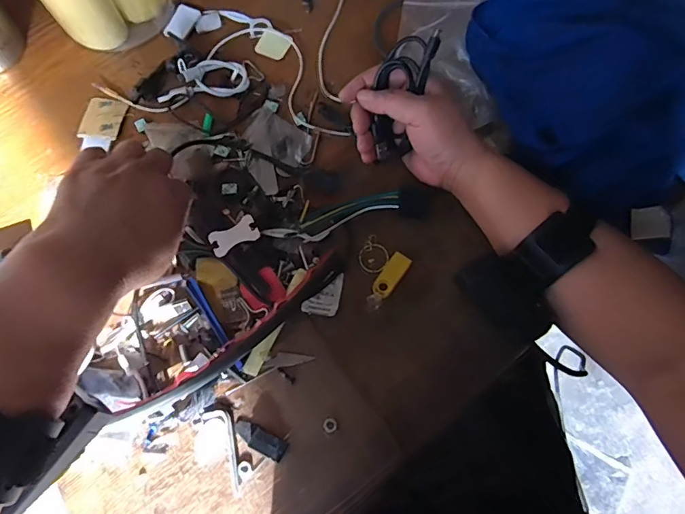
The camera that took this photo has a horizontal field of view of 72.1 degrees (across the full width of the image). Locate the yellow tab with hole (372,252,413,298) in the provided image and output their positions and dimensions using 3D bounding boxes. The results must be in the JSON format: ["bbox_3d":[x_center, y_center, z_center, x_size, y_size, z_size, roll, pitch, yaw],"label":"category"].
[{"bbox_3d":[0.040,0.015,0.385,0.017,0.005,0.040,34,76,11],"label":"yellow tab with hole"}]

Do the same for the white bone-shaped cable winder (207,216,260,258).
[{"bbox_3d":[-0.087,-0.017,0.377,0.039,0.004,0.021,-27,84,0],"label":"white bone-shaped cable winder"}]

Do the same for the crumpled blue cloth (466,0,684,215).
[{"bbox_3d":[0.245,-0.156,0.397,0.232,0.058,0.208,-18,73,-5],"label":"crumpled blue cloth"}]

